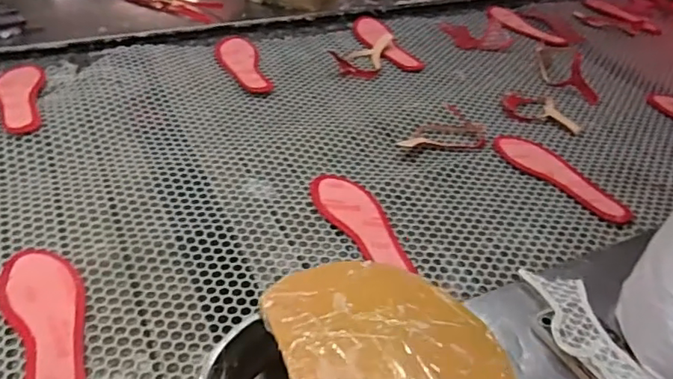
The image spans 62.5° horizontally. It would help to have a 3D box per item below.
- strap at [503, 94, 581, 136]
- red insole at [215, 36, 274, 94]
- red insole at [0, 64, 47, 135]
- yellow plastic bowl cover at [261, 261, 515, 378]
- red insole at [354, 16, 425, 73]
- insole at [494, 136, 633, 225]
[{"bbox_3d":[0.375,-0.141,1.028,0.114,0.005,0.129,-2,40,-9],"label":"strap"},{"bbox_3d":[-0.186,-0.250,1.085,0.087,0.015,0.237,-7,41,-14],"label":"red insole"},{"bbox_3d":[-0.536,-0.159,0.932,0.078,0.013,0.237,-10,42,-18],"label":"red insole"},{"bbox_3d":[0.050,0.142,0.484,0.188,0.008,0.227,-6,36,-20],"label":"yellow plastic bowl cover"},{"bbox_3d":[0.099,-0.321,1.199,0.075,0.028,0.236,-19,45,-26],"label":"red insole"},{"bbox_3d":[0.352,-0.021,0.875,0.067,0.011,0.238,-22,47,-29],"label":"insole"}]

